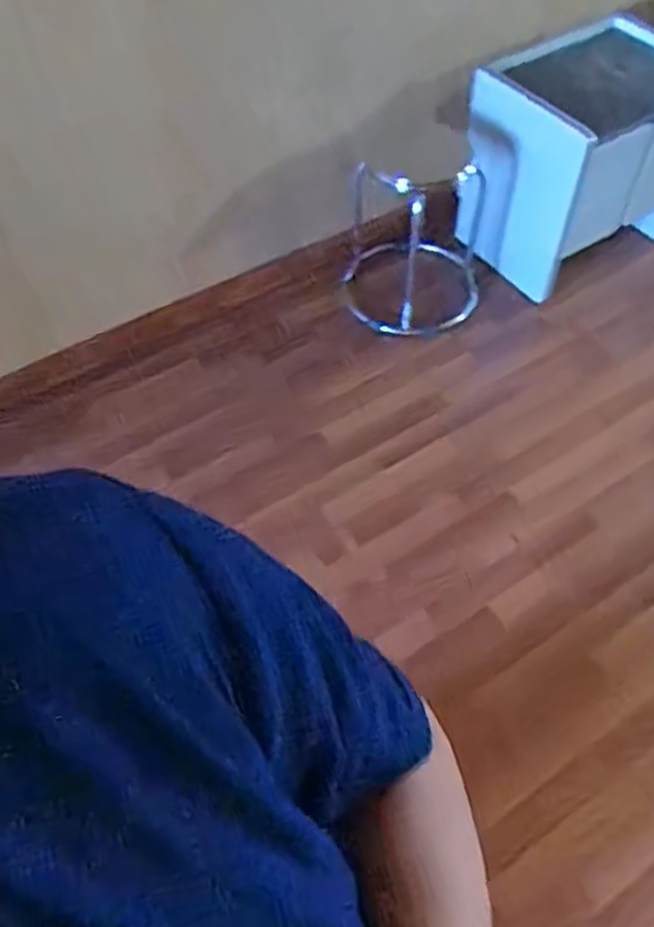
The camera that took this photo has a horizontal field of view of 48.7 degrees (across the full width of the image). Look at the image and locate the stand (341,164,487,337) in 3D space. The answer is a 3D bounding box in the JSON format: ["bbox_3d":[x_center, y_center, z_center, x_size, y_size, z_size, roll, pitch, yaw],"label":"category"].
[{"bbox_3d":[0.226,-0.594,1.883,0.374,0.397,0.354,2,55,5],"label":"stand"}]

